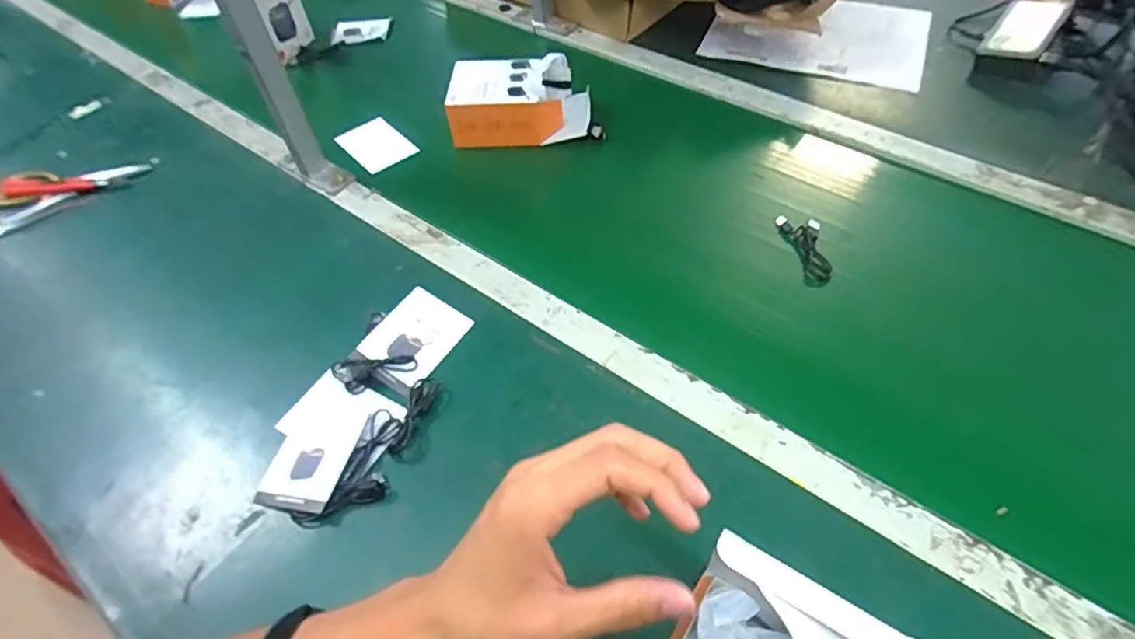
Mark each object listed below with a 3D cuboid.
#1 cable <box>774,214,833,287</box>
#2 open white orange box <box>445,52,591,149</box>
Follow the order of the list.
[{"bbox_3d":[0.254,-0.072,0.650,0.043,0.018,0.089,-3,53,1],"label":"cable"},{"bbox_3d":[-0.059,-0.279,0.777,0.170,0.067,0.096,-3,53,1],"label":"open white orange box"}]

